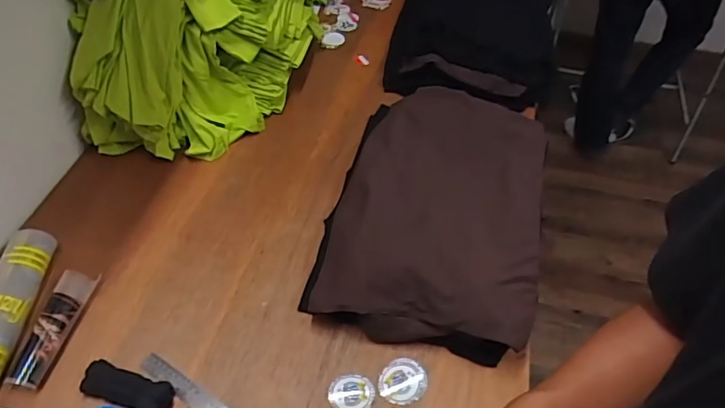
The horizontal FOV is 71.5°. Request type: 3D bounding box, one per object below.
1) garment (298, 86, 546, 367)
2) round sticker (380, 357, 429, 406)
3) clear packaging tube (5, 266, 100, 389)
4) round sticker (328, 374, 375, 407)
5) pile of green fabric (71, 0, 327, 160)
[{"bbox_3d":[0.134,-0.005,0.894,0.351,0.093,0.528,12,50,9],"label":"garment"},{"bbox_3d":[0.059,0.255,0.731,0.069,0.005,0.065,1,50,-1],"label":"round sticker"},{"bbox_3d":[-0.458,0.186,0.755,0.042,0.051,0.179,5,50,3],"label":"clear packaging tube"},{"bbox_3d":[-0.016,0.272,0.719,0.064,0.006,0.054,3,50,1],"label":"round sticker"},{"bbox_3d":[-0.287,-0.494,1.093,0.343,0.383,0.770,11,50,8],"label":"pile of green fabric"}]

